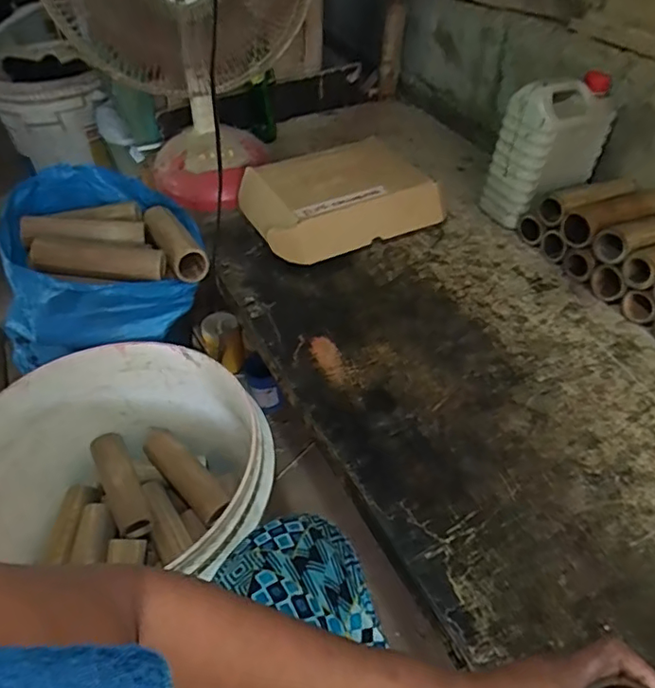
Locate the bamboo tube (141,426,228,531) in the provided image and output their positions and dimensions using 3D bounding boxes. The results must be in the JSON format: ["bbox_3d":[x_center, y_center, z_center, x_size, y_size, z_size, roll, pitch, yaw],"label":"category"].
[{"bbox_3d":[-0.226,0.211,0.885,0.049,0.041,0.183,-32,53,-31],"label":"bamboo tube"}]

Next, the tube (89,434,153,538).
[{"bbox_3d":[-0.324,0.220,0.865,0.053,0.053,0.185,-21,48,-23],"label":"tube"}]

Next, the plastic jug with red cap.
[{"bbox_3d":[0.380,-0.326,0.953,0.165,0.236,0.110,-23,49,-24],"label":"plastic jug with red cap"}]

